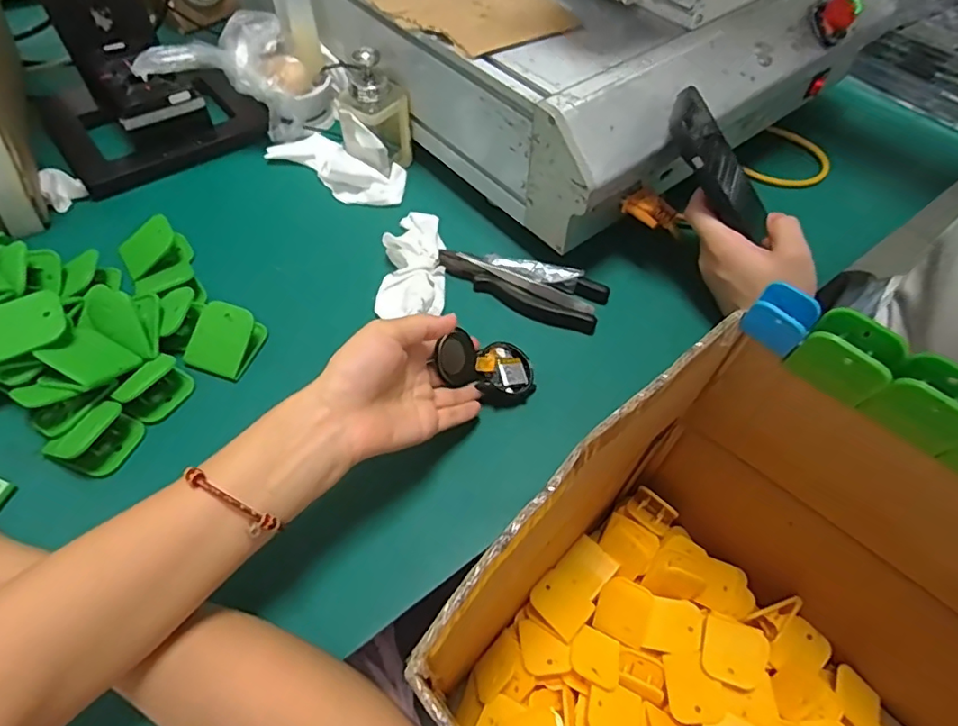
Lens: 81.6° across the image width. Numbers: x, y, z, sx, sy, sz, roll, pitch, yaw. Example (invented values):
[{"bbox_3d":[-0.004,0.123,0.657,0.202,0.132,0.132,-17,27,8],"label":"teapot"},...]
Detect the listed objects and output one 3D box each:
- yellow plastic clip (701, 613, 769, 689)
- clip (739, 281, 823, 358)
[{"bbox_3d":[0.231,0.262,0.502,0.051,0.017,0.056,18,57,10],"label":"yellow plastic clip"},{"bbox_3d":[0.189,-0.024,0.348,0.019,0.043,0.033,-31,62,-21],"label":"clip"}]

